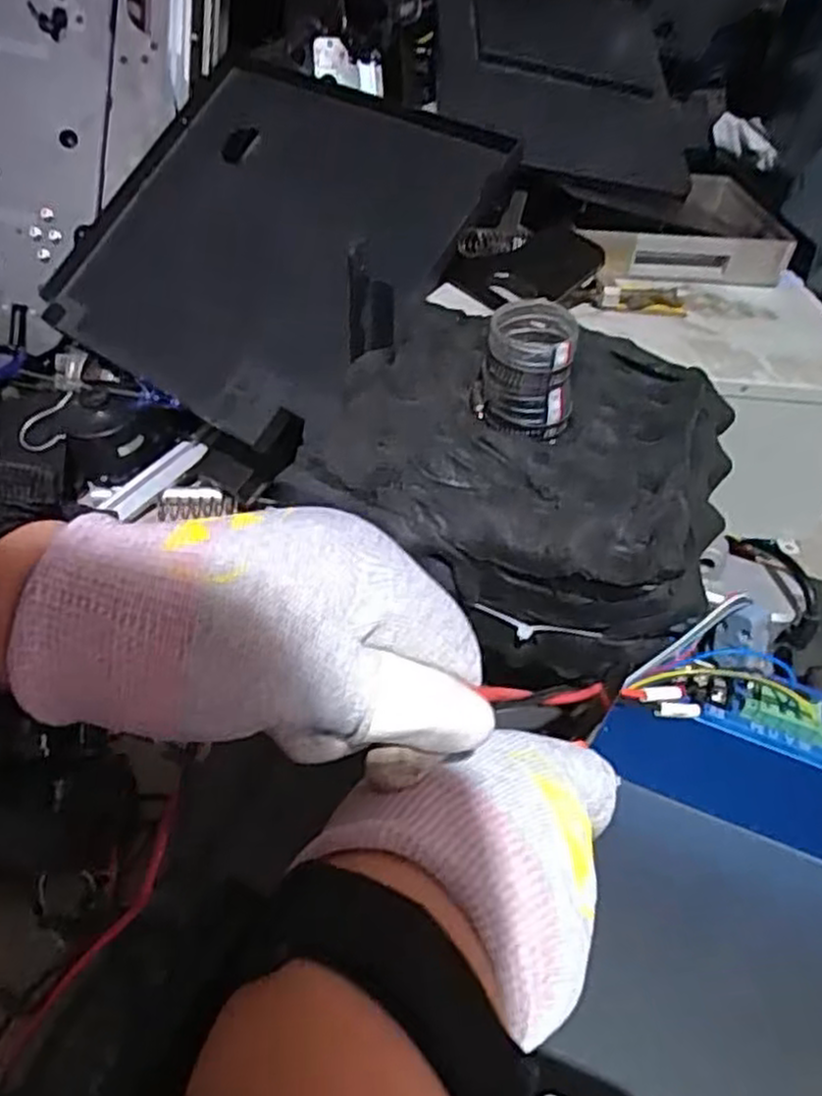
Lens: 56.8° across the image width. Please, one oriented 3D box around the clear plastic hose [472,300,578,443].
[{"bbox_3d":[0.058,-0.091,0.384,0.047,0.052,0.050,11,43,8],"label":"clear plastic hose"}]

